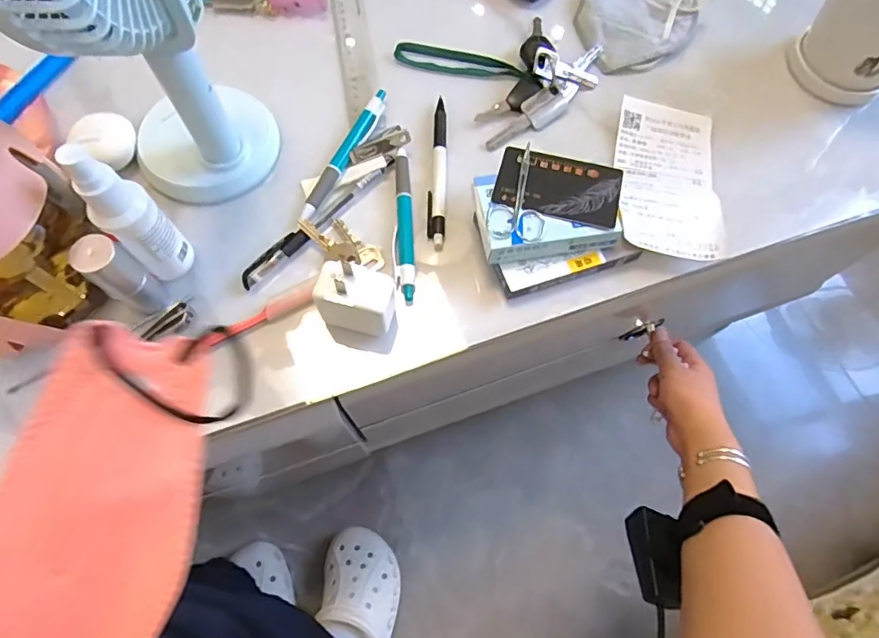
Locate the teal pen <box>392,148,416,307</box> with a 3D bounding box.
[{"bbox_3d":[-0.026,-0.070,0.380,0.015,0.008,0.125,0,69,-2],"label":"teal pen"}]

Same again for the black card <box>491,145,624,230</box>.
[{"bbox_3d":[0.083,-0.092,0.359,0.084,0.004,0.052,14,65,5],"label":"black card"}]

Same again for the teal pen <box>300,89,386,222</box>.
[{"bbox_3d":[-0.071,-0.127,0.399,0.015,0.012,0.125,24,73,7],"label":"teal pen"}]

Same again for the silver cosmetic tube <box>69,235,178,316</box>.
[{"bbox_3d":[-0.195,-0.026,0.321,0.024,0.067,0.024,1,69,-2],"label":"silver cosmetic tube"}]

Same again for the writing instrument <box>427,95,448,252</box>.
[{"bbox_3d":[0.000,-0.114,0.398,0.013,0.007,0.131,3,69,-1],"label":"writing instrument"}]

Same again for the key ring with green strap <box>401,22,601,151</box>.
[{"bbox_3d":[0.057,-0.222,0.434,0.136,0.026,0.133,-38,75,-15],"label":"key ring with green strap"}]

